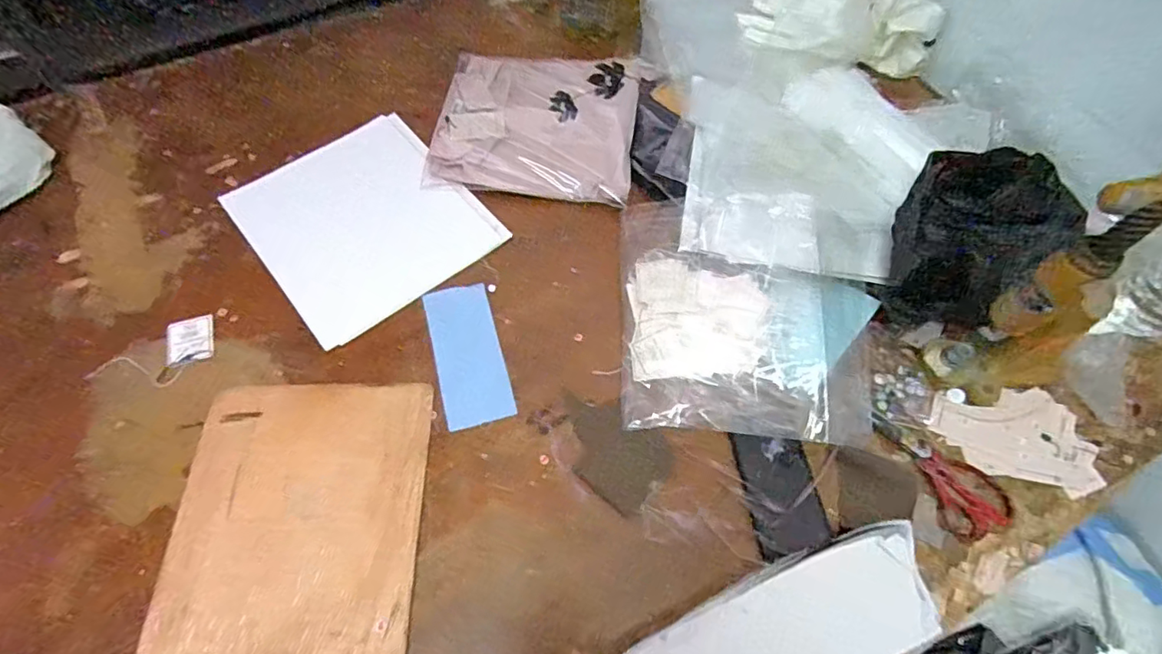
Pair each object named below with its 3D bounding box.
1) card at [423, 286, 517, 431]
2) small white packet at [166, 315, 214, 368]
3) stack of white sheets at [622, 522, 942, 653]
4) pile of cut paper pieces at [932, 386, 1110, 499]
[{"bbox_3d":[-0.138,0.031,0.685,0.078,0.005,0.183,-14,64,-9],"label":"card"},{"bbox_3d":[-0.472,0.016,0.679,0.048,0.006,0.058,-6,80,-30],"label":"small white packet"},{"bbox_3d":[0.139,0.229,0.410,0.263,0.022,0.090,-20,66,-12],"label":"stack of white sheets"},{"bbox_3d":[0.503,0.122,0.654,0.173,0.013,0.111,15,68,15],"label":"pile of cut paper pieces"}]

